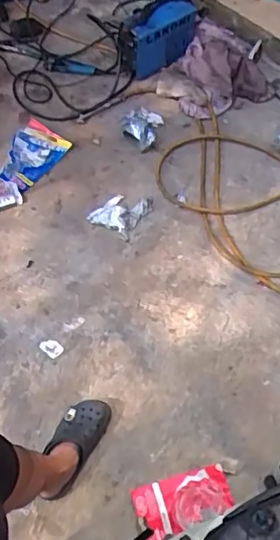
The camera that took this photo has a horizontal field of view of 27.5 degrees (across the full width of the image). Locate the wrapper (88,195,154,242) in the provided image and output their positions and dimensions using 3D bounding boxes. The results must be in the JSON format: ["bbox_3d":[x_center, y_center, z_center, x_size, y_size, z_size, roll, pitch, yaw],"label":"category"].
[{"bbox_3d":[-0.061,-0.193,1.882,0.158,0.018,0.170,30,61,16],"label":"wrapper"}]

